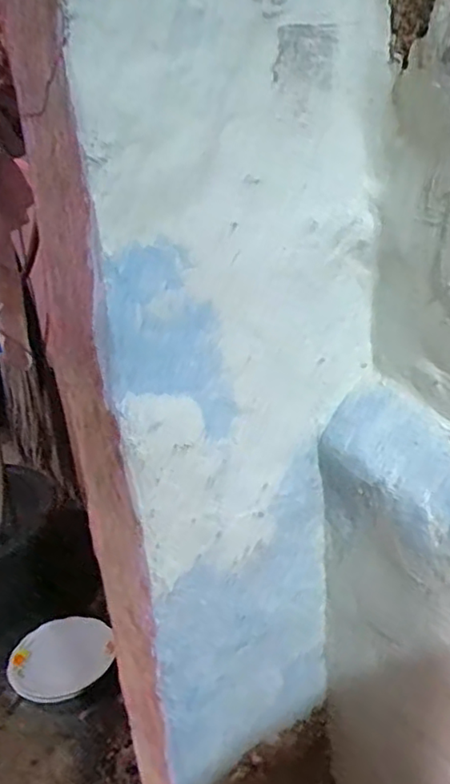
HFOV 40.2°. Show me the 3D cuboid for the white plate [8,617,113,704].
[{"bbox_3d":[-0.327,0.535,1.233,0.230,0.145,0.020,-18,-12,11],"label":"white plate"}]

